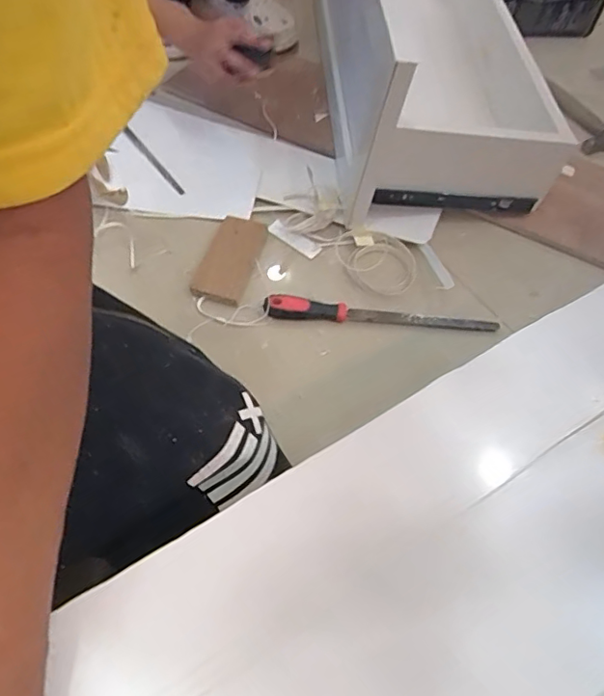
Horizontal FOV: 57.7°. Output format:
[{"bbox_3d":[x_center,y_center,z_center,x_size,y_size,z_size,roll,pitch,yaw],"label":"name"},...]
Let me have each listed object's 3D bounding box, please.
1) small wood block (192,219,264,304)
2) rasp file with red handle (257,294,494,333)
[{"bbox_3d":[-0.099,-0.125,0.762,0.072,0.018,0.145,14,59,7],"label":"small wood block"},{"bbox_3d":[0.102,-0.044,0.709,0.300,0.025,0.024,5,58,1],"label":"rasp file with red handle"}]

